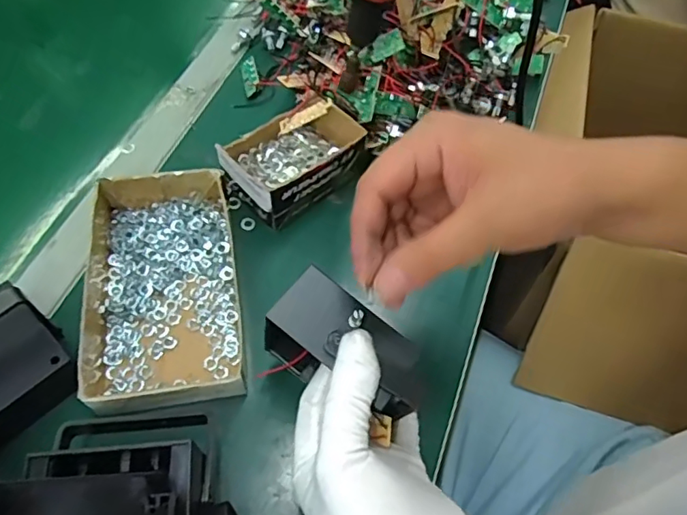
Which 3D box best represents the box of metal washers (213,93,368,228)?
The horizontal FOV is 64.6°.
[{"bbox_3d":[-0.043,-0.085,0.461,0.109,0.047,0.086,-32,65,-19],"label":"box of metal washers"}]

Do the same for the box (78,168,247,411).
[{"bbox_3d":[-0.132,0.017,0.404,0.111,0.031,0.194,-8,59,-7],"label":"box"}]

